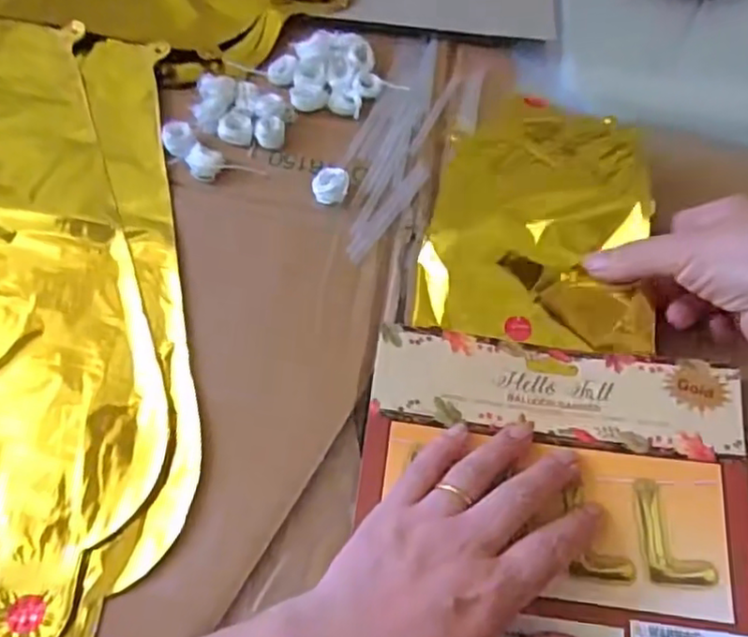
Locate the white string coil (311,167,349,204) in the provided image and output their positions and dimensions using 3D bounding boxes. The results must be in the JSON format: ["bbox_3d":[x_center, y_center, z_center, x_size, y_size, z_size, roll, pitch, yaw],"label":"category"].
[{"bbox_3d":[-0.027,-0.082,0.394,0.022,0.013,0.023,2,63,-3],"label":"white string coil"}]

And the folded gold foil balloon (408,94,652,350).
[{"bbox_3d":[0.097,-0.072,0.384,0.123,0.035,0.178,8,63,0],"label":"folded gold foil balloon"}]

